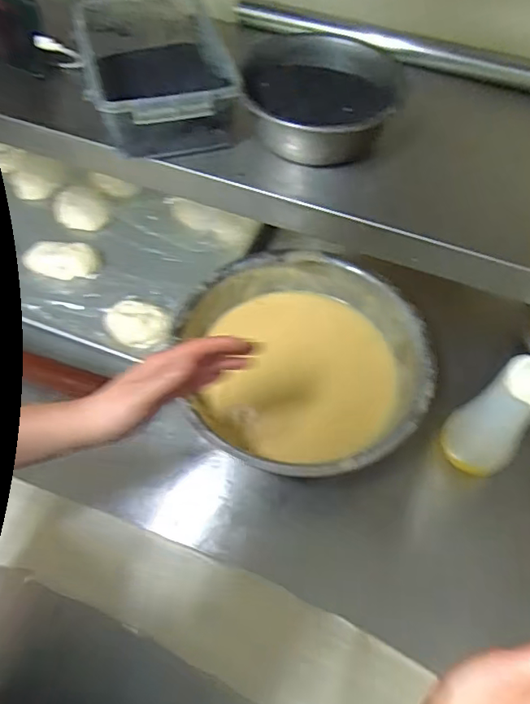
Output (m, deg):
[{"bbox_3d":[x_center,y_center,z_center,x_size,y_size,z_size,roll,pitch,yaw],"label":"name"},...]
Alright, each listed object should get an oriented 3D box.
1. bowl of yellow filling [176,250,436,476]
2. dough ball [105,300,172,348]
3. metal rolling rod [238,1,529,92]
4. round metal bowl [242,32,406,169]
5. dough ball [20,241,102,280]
[{"bbox_3d":[0.056,0.013,0.714,0.301,0.091,0.313,0,57,-1],"label":"bowl of yellow filling"},{"bbox_3d":[-0.182,-0.039,0.783,0.097,0.033,0.062,16,58,9],"label":"dough ball"},{"bbox_3d":[0.168,-0.371,0.665,0.428,0.027,0.029,20,59,12],"label":"metal rolling rod"},{"bbox_3d":[0.058,-0.262,0.568,0.151,0.057,0.170,13,58,8],"label":"round metal bowl"},{"bbox_3d":[-0.322,-0.146,0.856,0.114,0.028,0.063,-5,57,-4],"label":"dough ball"}]

